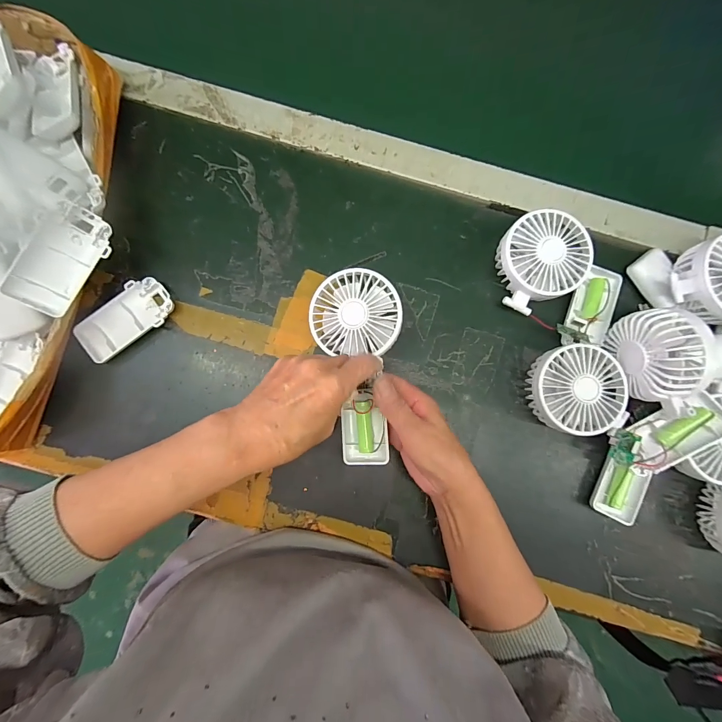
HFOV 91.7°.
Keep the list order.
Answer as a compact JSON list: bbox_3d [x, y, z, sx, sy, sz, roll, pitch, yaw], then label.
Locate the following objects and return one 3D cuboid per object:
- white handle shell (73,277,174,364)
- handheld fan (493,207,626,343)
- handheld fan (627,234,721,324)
[{"bbox_3d":[-0.240,-0.042,0.359,0.097,0.018,0.050,-34,88,-4],"label":"white handle shell"},{"bbox_3d":[0.207,-0.082,0.367,0.147,0.043,0.103,38,86,1],"label":"handheld fan"},{"bbox_3d":[0.356,-0.081,0.361,0.107,0.053,0.087,-8,86,-2],"label":"handheld fan"}]

